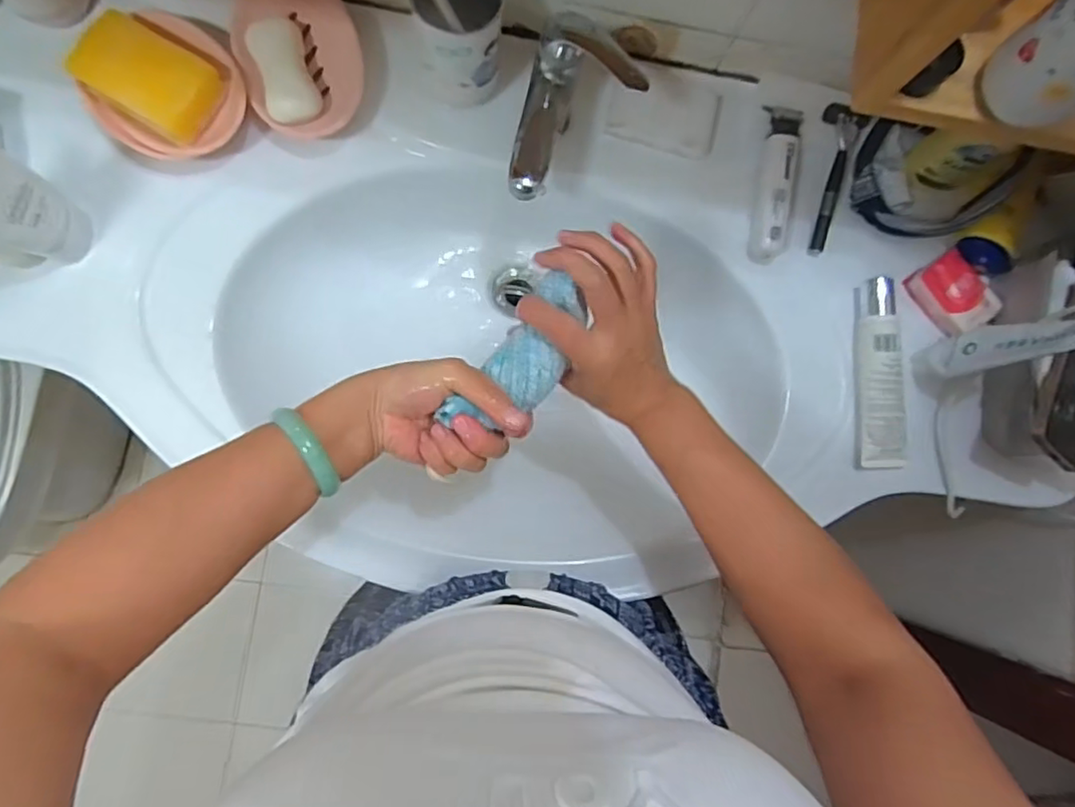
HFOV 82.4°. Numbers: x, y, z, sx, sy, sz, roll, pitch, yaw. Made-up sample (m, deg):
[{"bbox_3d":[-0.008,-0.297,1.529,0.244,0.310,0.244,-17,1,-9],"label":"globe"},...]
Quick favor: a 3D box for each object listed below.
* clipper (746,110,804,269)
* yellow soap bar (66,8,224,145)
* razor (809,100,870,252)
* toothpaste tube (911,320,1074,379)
[{"bbox_3d":[0.241,-0.215,0.605,0.042,0.042,0.145,5,84,-5],"label":"clipper"},{"bbox_3d":[-0.335,-0.283,0.530,0.106,0.029,0.071,32,82,-2],"label":"yellow soap bar"},{"bbox_3d":[0.292,-0.219,0.606,0.044,0.015,0.141,8,99,-5],"label":"razor"},{"bbox_3d":[0.403,-0.052,0.534,0.059,0.161,0.027,-25,87,-7],"label":"toothpaste tube"}]

